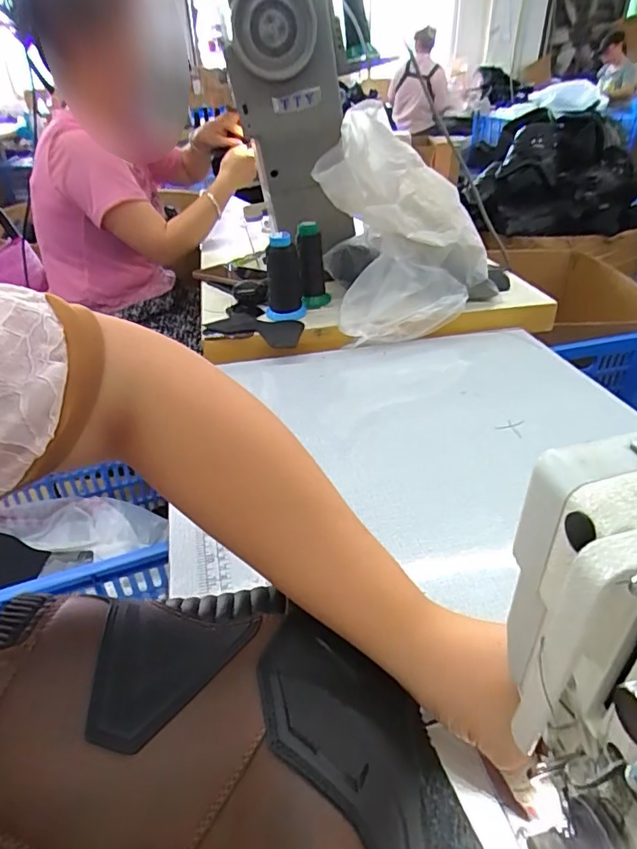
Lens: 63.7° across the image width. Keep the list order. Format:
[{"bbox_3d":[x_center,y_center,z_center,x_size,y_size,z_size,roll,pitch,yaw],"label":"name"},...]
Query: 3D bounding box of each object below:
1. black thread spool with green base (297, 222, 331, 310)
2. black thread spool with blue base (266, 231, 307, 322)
[{"bbox_3d":[-0.007,-0.239,0.781,0.044,0.119,0.043,-1,34,1],"label":"black thread spool with green base"},{"bbox_3d":[-0.052,-0.225,0.760,0.057,0.114,0.063,-4,35,-3],"label":"black thread spool with blue base"}]

